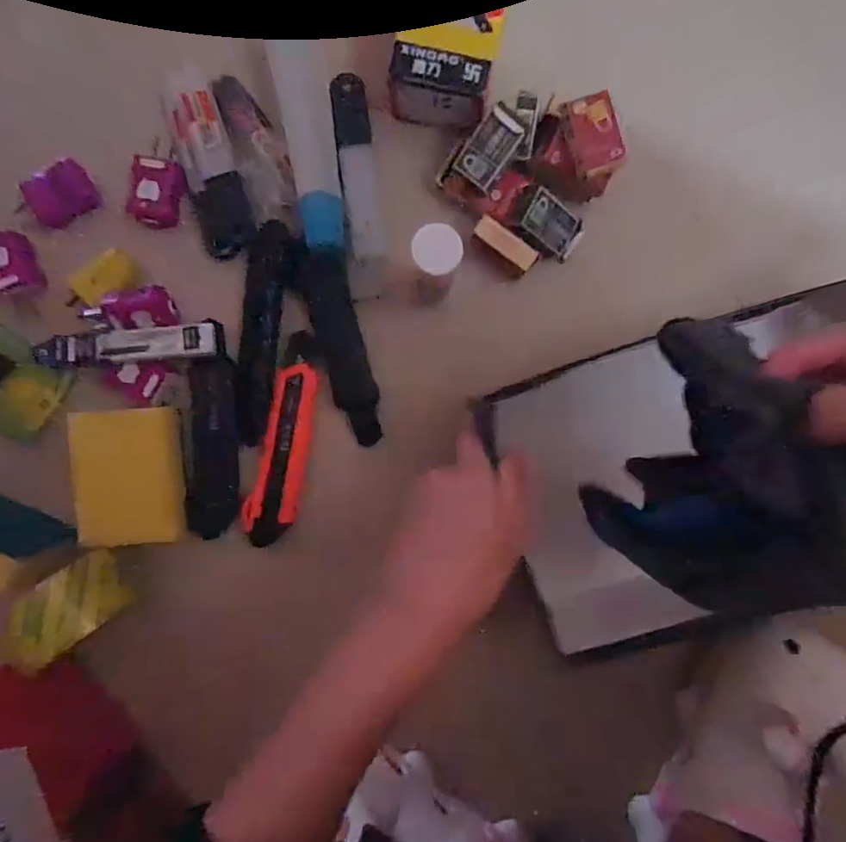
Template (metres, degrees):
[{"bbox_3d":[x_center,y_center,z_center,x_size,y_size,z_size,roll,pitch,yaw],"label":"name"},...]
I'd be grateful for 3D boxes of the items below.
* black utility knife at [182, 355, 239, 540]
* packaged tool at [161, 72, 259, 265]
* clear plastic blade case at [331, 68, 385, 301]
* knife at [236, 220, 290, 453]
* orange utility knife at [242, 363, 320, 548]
[{"bbox_3d":[-0.162,0.019,0.406,0.040,0.017,0.132,-1,93,1],"label":"black utility knife"},{"bbox_3d":[-0.158,-0.187,0.392,0.041,0.012,0.127,-16,92,2],"label":"packaged tool"},{"bbox_3d":[-0.046,-0.170,0.391,0.028,0.013,0.153,-4,93,1],"label":"clear plastic blade case"},{"bbox_3d":[-0.125,-0.065,0.406,0.030,0.011,0.164,7,93,1],"label":"knife"},{"bbox_3d":[-0.108,0.026,0.411,0.037,0.013,0.137,13,93,0],"label":"orange utility knife"}]

